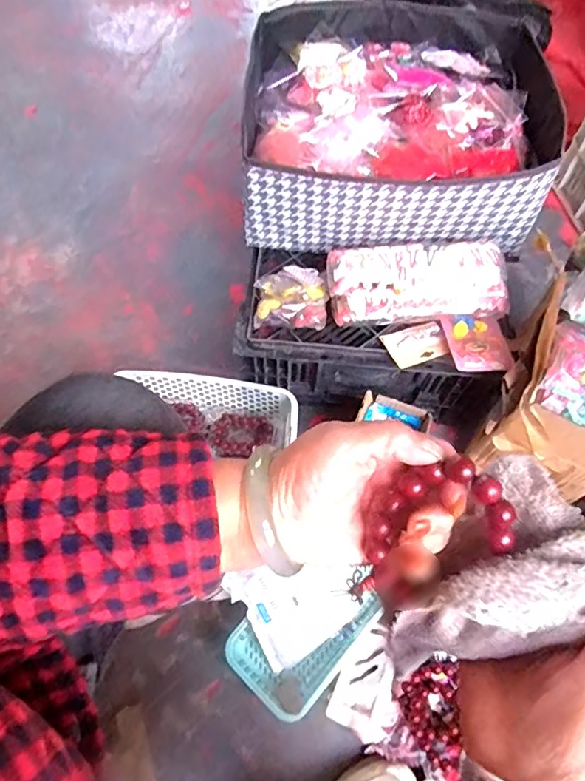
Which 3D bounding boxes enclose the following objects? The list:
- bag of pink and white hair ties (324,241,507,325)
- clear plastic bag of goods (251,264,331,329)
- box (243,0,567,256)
[{"bbox_3d":[0.164,-0.143,0.700,0.231,0.064,0.095,-4,64,-3],"label":"bag of pink and white hair ties"},{"bbox_3d":[0.000,-0.132,0.717,0.096,0.027,0.101,4,64,3],"label":"clear plastic bag of goods"},{"bbox_3d":[0.147,-0.389,0.759,0.395,0.140,0.385,3,63,1],"label":"box"}]

